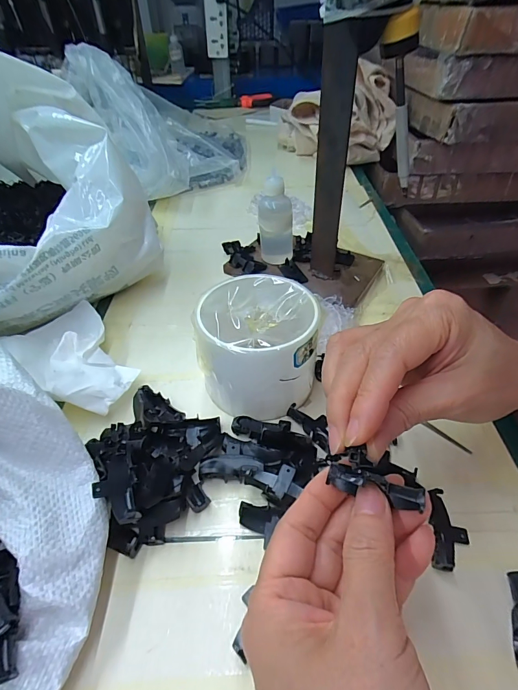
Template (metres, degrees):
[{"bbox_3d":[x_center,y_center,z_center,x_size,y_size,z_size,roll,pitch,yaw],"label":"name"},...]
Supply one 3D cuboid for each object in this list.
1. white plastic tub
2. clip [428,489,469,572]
[{"bbox_3d":[0.000,0.005,0.275,0.081,0.071,0.093,8,45,9],"label":"white plastic tub"},{"bbox_3d":[0.109,0.105,0.211,0.021,0.012,0.041,8,45,9],"label":"clip"}]

